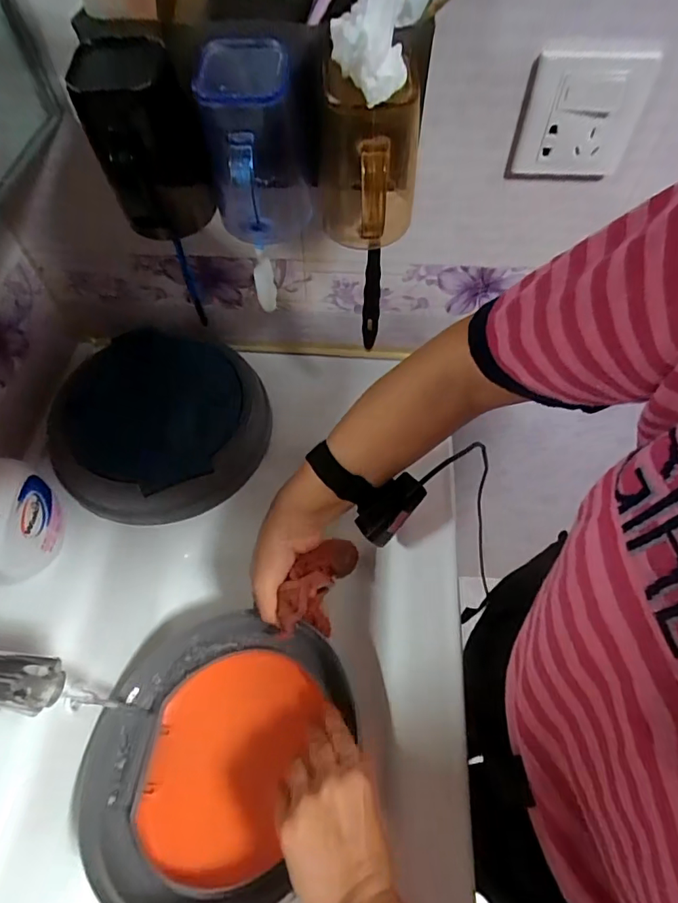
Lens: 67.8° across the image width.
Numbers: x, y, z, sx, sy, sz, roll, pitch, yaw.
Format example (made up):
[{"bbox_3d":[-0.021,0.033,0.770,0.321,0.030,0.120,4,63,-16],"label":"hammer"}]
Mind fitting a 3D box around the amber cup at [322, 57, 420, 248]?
[{"bbox_3d":[0.019,-0.191,0.336,0.060,0.103,0.071,-4,58,-1],"label":"amber cup"}]

